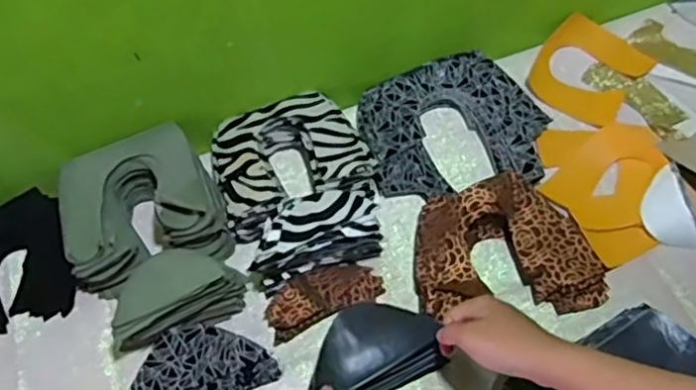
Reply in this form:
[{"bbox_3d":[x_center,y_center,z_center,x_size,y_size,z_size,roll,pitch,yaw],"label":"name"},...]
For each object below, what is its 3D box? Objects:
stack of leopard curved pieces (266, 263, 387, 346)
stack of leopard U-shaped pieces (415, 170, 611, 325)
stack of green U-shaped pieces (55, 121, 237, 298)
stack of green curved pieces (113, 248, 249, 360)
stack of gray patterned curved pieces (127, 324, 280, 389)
[{"bbox_3d":[-0.026,0.099,0.674,0.114,0.022,0.054,-21,59,-9],"label":"stack of leopard curved pieces"},{"bbox_3d":[0.151,0.054,0.667,0.177,0.038,0.143,-15,59,-6],"label":"stack of leopard U-shaped pieces"},{"bbox_3d":[-0.216,0.014,0.710,0.159,0.064,0.149,-21,59,-9],"label":"stack of green U-shaped pieces"},{"bbox_3d":[-0.172,0.099,0.658,0.136,0.074,0.061,-20,59,-9],"label":"stack of green curved pieces"},{"bbox_3d":[-0.151,0.166,0.643,0.154,0.030,0.077,-19,59,-8],"label":"stack of gray patterned curved pieces"}]

